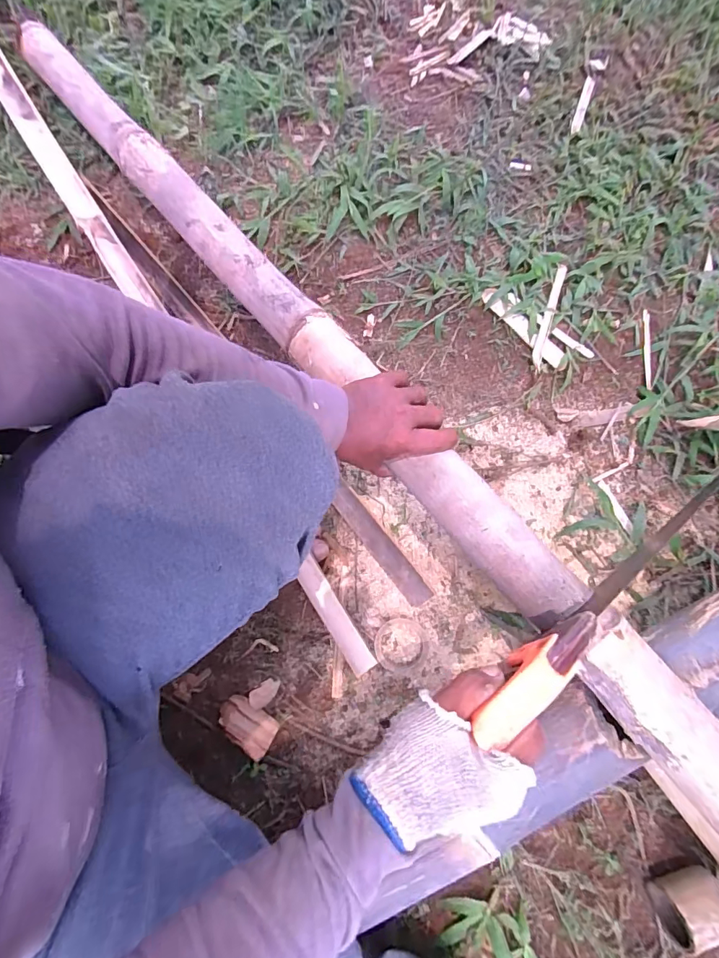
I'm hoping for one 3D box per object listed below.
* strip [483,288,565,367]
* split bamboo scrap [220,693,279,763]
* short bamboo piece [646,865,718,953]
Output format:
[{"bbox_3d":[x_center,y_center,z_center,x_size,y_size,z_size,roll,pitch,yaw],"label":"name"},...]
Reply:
[{"bbox_3d":[0.241,-0.224,0.668,0.152,0.005,0.028,44,89,2],"label":"strip"},{"bbox_3d":[-0.137,0.299,0.552,0.074,0.012,0.043,38,80,8],"label":"split bamboo scrap"},{"bbox_3d":[0.368,0.467,0.498,0.071,0.061,0.058,-23,78,-5],"label":"short bamboo piece"}]

